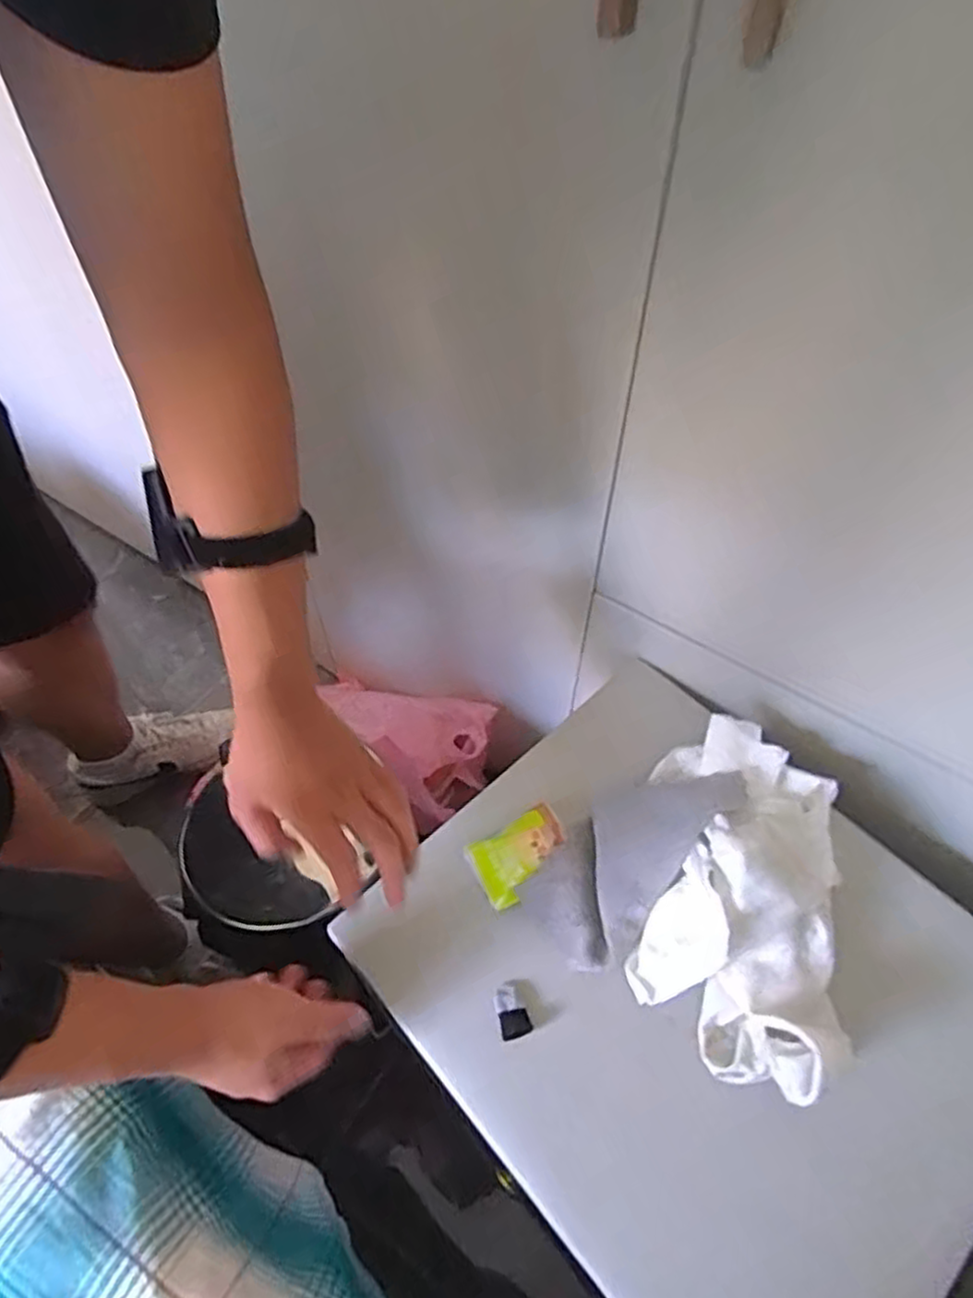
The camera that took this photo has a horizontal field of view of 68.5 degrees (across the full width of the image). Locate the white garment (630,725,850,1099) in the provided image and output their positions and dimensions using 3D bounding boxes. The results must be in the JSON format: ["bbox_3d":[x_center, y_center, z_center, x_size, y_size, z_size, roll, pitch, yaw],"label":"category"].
[{"bbox_3d":[0.181,0.154,0.488,0.137,0.081,0.248,11,54,10],"label":"white garment"}]

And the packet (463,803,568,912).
[{"bbox_3d":[0.026,0.151,0.530,0.073,0.012,0.051,-26,56,-16],"label":"packet"}]

